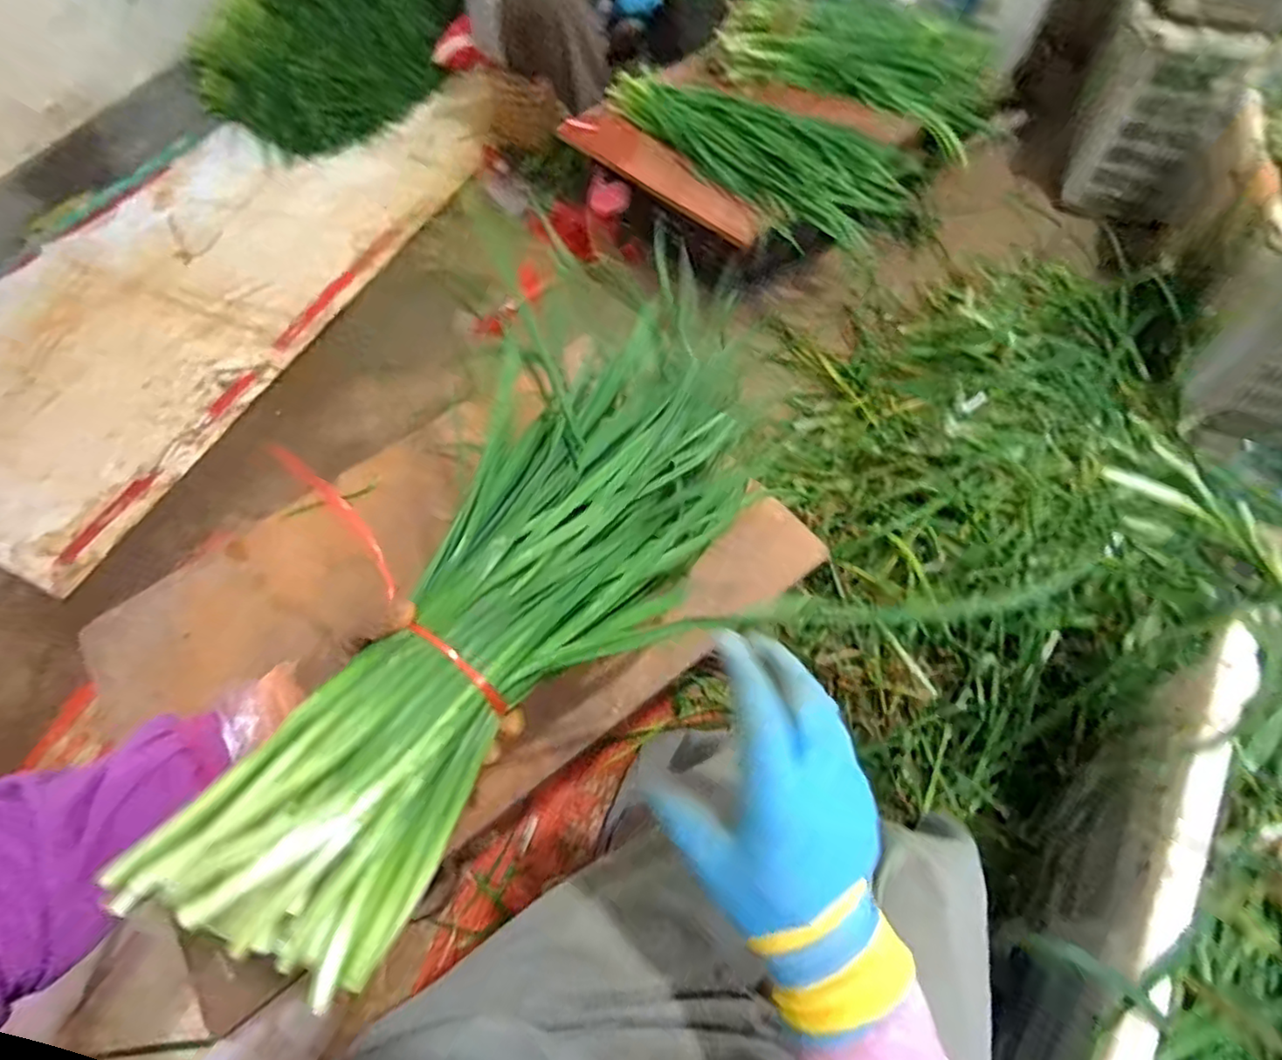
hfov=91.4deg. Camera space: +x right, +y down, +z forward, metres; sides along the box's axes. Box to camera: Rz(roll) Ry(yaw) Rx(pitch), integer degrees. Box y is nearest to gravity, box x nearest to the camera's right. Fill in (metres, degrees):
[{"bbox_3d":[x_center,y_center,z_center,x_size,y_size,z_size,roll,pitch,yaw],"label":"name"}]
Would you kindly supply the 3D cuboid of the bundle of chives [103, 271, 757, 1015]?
[{"bbox_3d":[-0.061,0.030,0.372,0.138,0.109,0.417,27,58,17],"label":"bundle of chives"}]

